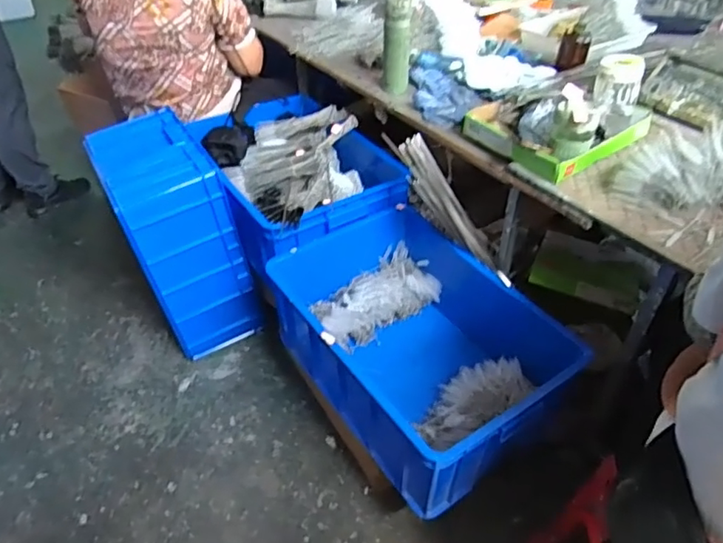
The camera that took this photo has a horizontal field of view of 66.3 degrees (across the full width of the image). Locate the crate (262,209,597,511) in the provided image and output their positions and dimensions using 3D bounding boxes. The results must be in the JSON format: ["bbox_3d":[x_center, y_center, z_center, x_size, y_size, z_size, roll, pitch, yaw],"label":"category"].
[{"bbox_3d":[0.133,0.166,1.257,0.439,0.267,0.600,-27,49,-24],"label":"crate"}]

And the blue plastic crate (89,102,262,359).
[{"bbox_3d":[-0.505,-0.079,1.540,0.254,0.601,0.341,-24,48,-22],"label":"blue plastic crate"}]

